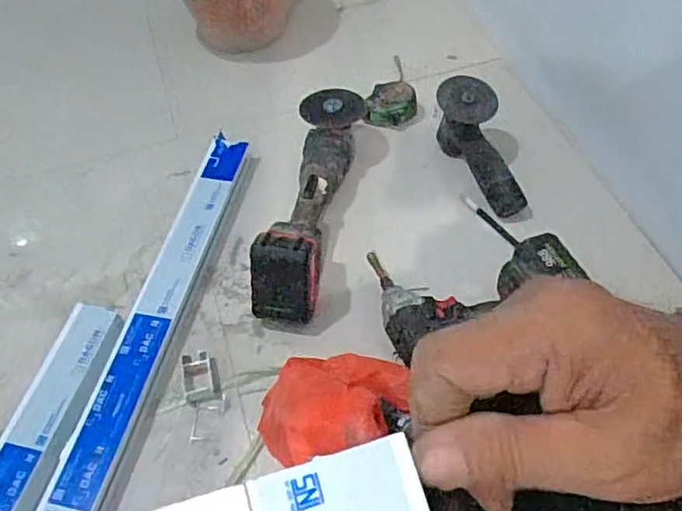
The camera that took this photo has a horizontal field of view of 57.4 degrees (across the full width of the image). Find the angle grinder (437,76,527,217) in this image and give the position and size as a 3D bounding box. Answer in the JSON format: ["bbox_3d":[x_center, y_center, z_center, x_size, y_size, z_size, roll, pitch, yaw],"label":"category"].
[{"bbox_3d":[0.203,-0.156,0.931,0.079,0.080,0.215,-20,84,-13],"label":"angle grinder"}]

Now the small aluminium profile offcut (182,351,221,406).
[{"bbox_3d":[-0.173,0.151,0.770,0.041,0.018,0.063,-12,53,-7],"label":"small aluminium profile offcut"}]

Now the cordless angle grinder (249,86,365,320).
[{"bbox_3d":[-0.040,-0.085,0.886,0.082,0.110,0.373,7,54,9],"label":"cordless angle grinder"}]

